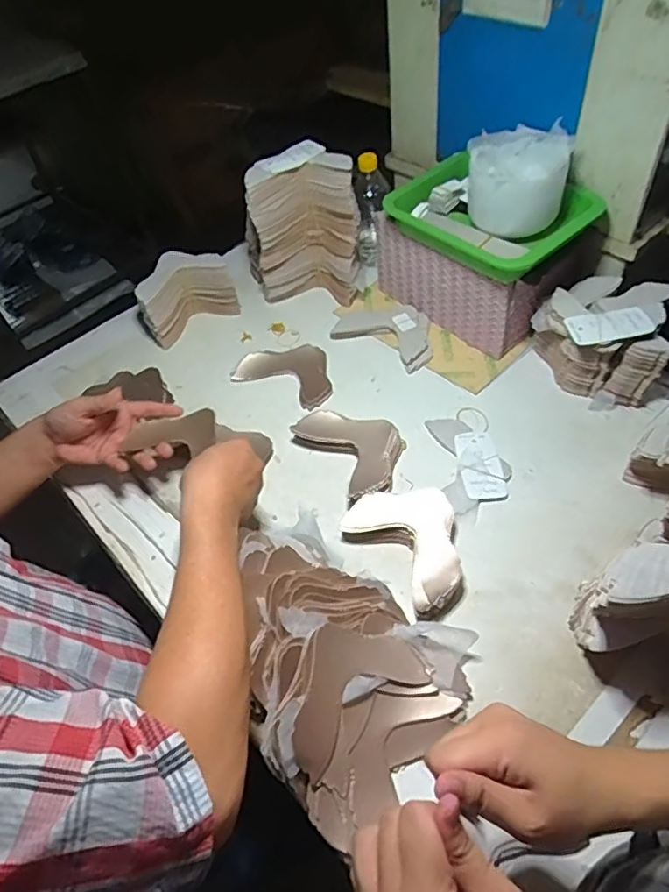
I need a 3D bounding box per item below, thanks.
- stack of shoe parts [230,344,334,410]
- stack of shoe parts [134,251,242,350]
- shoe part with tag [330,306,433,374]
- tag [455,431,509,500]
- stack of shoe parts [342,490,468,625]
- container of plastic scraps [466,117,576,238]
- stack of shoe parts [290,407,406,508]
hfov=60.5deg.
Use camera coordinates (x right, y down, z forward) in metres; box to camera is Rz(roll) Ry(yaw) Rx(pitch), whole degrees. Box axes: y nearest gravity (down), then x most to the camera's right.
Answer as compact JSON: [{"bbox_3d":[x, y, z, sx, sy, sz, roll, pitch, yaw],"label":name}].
[{"bbox_3d":[-0.065,-0.117,0.858,0.148,0.016,0.106,24,58,22],"label":"stack of shoe parts"},{"bbox_3d":[-0.251,-0.249,0.945,0.152,0.097,0.094,-31,56,-17],"label":"stack of shoe parts"},{"bbox_3d":[0.087,-0.183,0.893,0.160,0.021,0.106,31,61,26],"label":"shoe part with tag"},{"bbox_3d":[0.187,0.023,0.738,0.051,0.005,0.104,-5,54,0],"label":"tag"},{"bbox_3d":[0.094,0.110,0.660,0.110,0.044,0.152,-33,56,-18],"label":"stack of shoe parts"},{"bbox_3d":[0.228,-0.326,0.728,0.118,0.119,0.087,11,54,14],"label":"container of plastic scraps"},{"bbox_3d":[0.030,0.003,0.753,0.113,0.035,0.144,-28,55,-15],"label":"stack of shoe parts"}]

